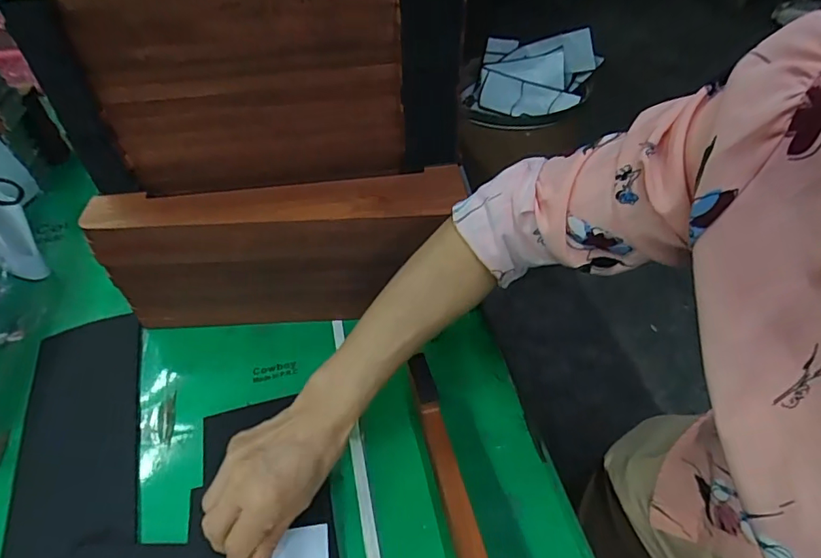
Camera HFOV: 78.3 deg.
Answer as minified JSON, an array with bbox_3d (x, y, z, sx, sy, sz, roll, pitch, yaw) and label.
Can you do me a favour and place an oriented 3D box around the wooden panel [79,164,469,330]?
[{"bbox_3d":[-0.120,-0.021,0.503,0.324,0.146,0.067,-2,44,1],"label":"wooden panel"}]

